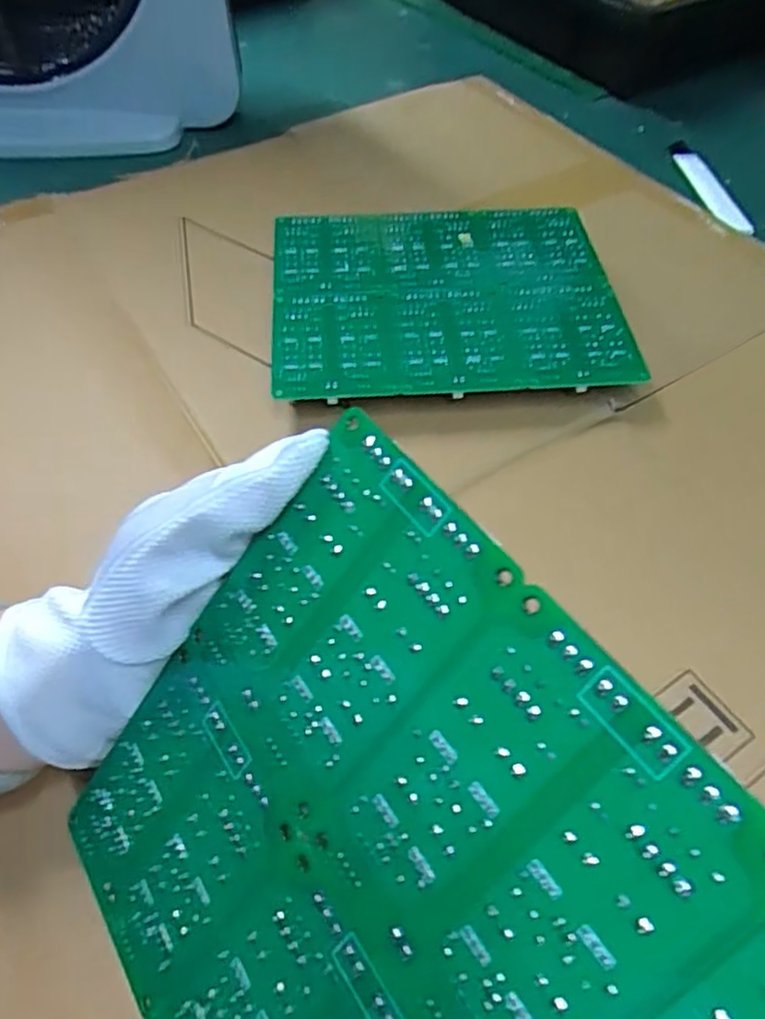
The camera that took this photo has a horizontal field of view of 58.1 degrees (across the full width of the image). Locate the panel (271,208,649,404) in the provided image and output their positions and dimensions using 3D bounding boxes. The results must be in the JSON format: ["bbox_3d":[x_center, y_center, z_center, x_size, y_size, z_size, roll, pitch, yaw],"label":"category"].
[{"bbox_3d":[0.038,-0.134,0.442,0.209,0.029,0.176,-5,56,-2],"label":"panel"}]

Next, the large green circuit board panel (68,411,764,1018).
[{"bbox_3d":[0.002,0.104,0.156,0.203,0.004,0.170,47,110,32],"label":"large green circuit board panel"}]

